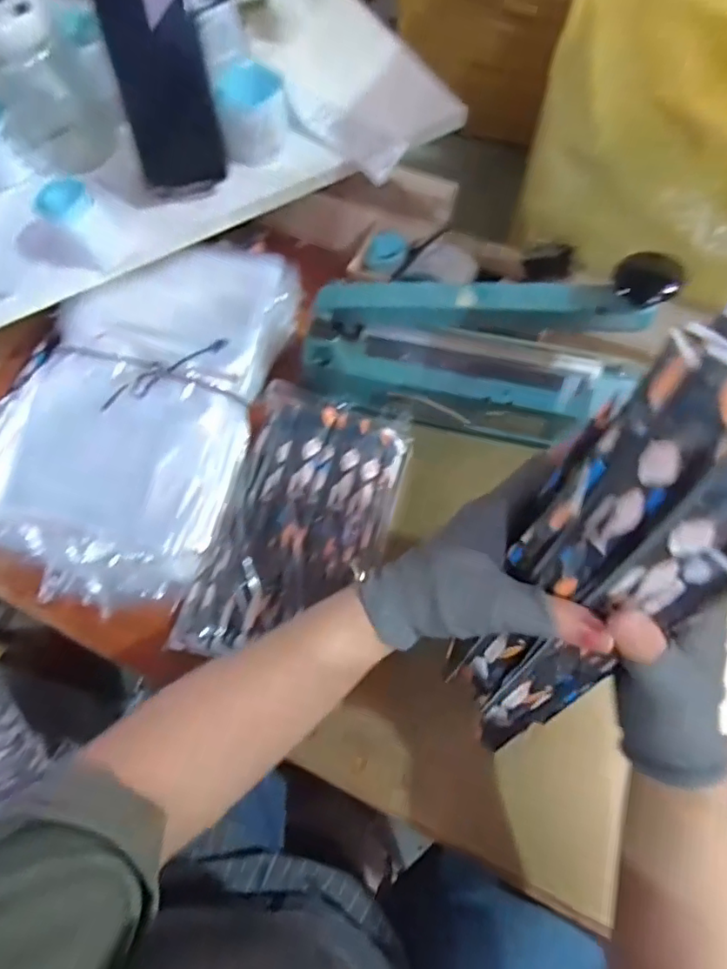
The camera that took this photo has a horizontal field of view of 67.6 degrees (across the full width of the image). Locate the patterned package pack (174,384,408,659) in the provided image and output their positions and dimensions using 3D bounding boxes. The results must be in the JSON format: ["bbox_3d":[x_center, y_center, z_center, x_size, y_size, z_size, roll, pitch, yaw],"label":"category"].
[{"bbox_3d":[-0.057,0.034,0.493,0.151,0.031,0.258,17,70,9],"label":"patterned package pack"}]

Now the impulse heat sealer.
[{"bbox_3d":[0.084,-0.123,0.465,0.291,0.160,0.077,10,69,7],"label":"impulse heat sealer"}]

